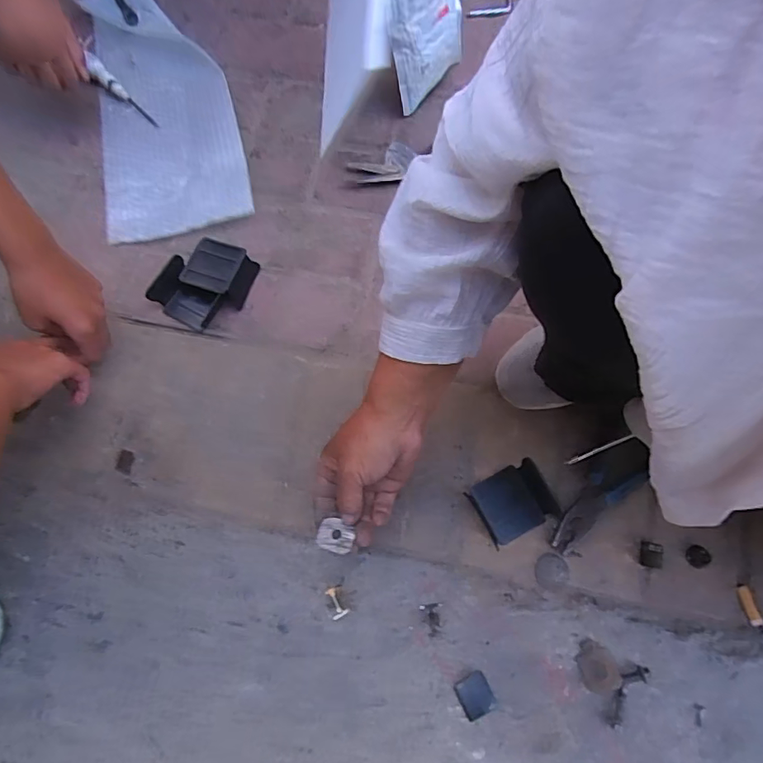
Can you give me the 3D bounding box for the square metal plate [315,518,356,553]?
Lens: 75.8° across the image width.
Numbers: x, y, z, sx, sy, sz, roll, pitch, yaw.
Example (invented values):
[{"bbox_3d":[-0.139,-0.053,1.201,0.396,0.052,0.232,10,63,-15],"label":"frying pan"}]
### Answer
[{"bbox_3d":[-0.042,0.141,0.450,0.034,0.004,0.029,12,55,4],"label":"square metal plate"}]

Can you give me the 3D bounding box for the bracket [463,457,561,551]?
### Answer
[{"bbox_3d":[0.145,0.133,0.541,0.080,0.027,0.071,-27,76,-7],"label":"bracket"}]

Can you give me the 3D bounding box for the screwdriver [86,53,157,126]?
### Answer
[{"bbox_3d":[-0.378,-0.417,0.705,0.023,0.025,0.141,-42,79,-10],"label":"screwdriver"}]

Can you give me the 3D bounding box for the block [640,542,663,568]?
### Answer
[{"bbox_3d":[0.294,0.188,0.531,0.022,0.008,0.026,11,75,3],"label":"block"}]

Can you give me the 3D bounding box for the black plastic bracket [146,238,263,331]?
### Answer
[{"bbox_3d":[-0.223,-0.125,0.614,0.099,0.033,0.106,19,76,5],"label":"black plastic bracket"}]

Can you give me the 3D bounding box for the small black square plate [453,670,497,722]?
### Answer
[{"bbox_3d":[0.093,0.314,0.490,0.032,0.004,0.038,-25,76,-7],"label":"small black square plate"}]

